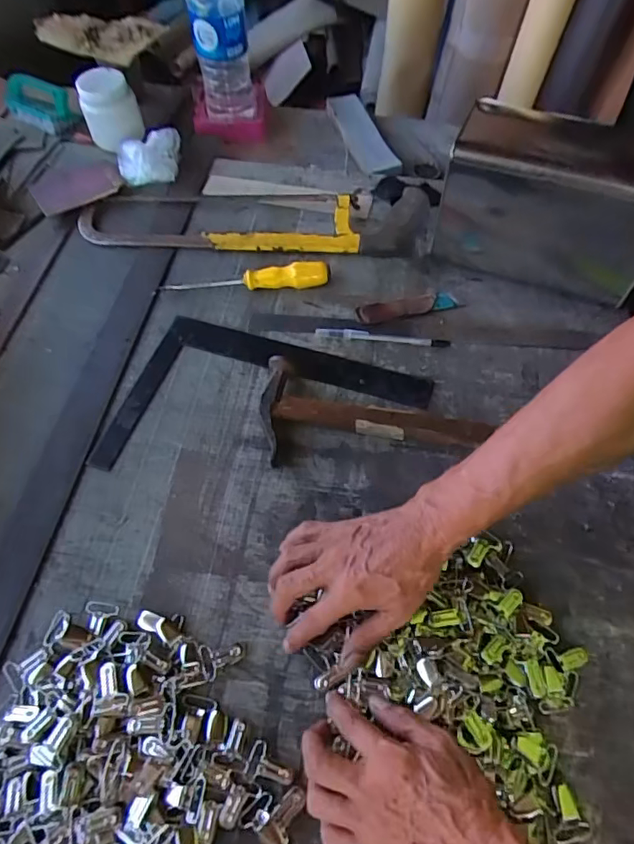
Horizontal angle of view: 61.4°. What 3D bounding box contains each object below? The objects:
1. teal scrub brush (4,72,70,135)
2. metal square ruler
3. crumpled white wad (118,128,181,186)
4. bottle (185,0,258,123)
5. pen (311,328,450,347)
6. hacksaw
[{"bbox_3d":[-0.437,-0.499,0.825,0.139,0.037,0.058,31,64,18],"label":"teal scrub brush"},{"bbox_3d":[-0.051,-0.010,0.559,0.313,0.008,0.199,13,59,8],"label":"metal square ruler"},{"bbox_3d":[-0.234,-0.368,0.738,0.087,0.048,0.061,-1,59,0],"label":"crumpled white wad"},{"bbox_3d":[-0.134,-0.541,0.735,0.081,0.211,0.062,-9,59,-5],"label":"bottle"},{"bbox_3d":[0.074,-0.097,0.609,0.149,0.004,0.014,5,59,4],"label":"pen"},{"bbox_3d":[-0.125,-0.265,0.699,0.374,0.017,0.111,0,59,0],"label":"hacksaw"}]

